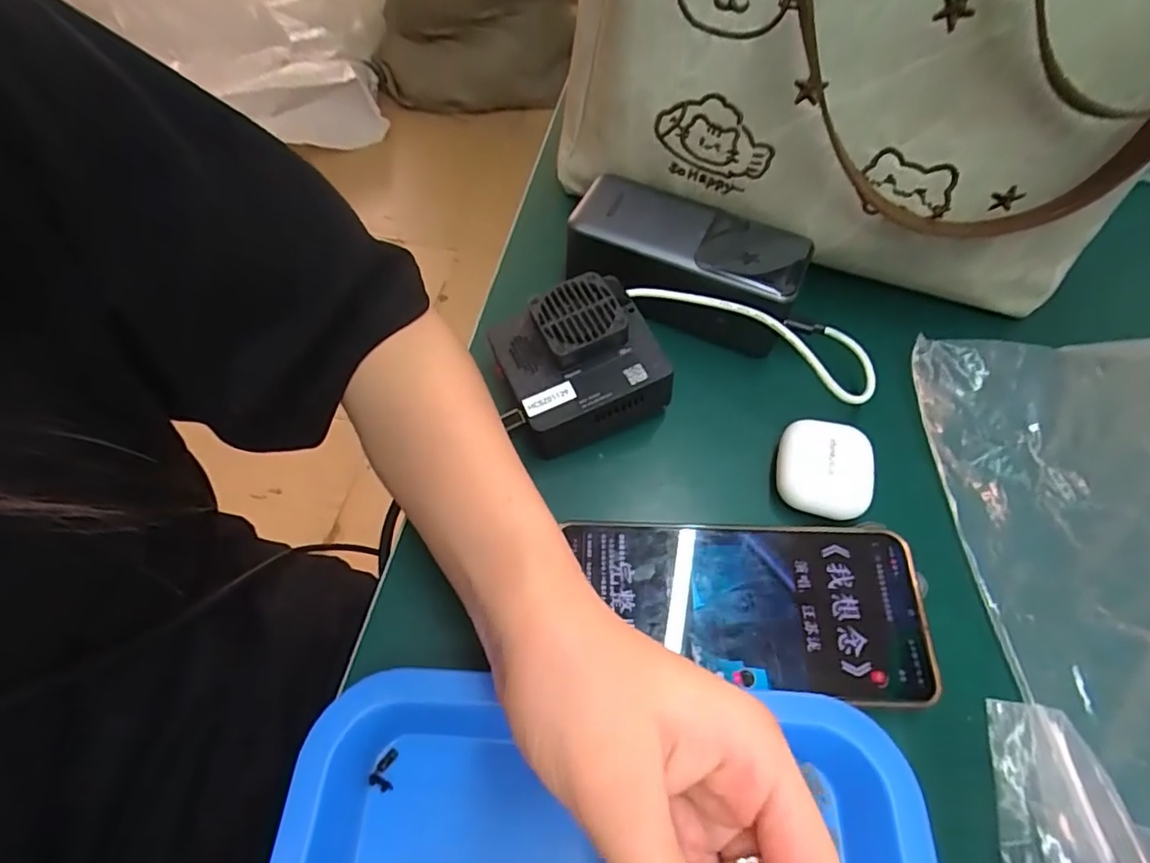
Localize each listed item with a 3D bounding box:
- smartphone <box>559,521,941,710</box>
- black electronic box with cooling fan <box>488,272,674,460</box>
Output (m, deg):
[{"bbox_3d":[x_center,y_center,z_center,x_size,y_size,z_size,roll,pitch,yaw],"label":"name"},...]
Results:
[{"bbox_3d":[0.076,0.076,0.262,0.149,0.010,0.072,3,60,0],"label":"smartphone"},{"bbox_3d":[0.002,-0.036,0.304,0.074,0.045,0.067,-20,62,-13],"label":"black electronic box with cooling fan"}]

